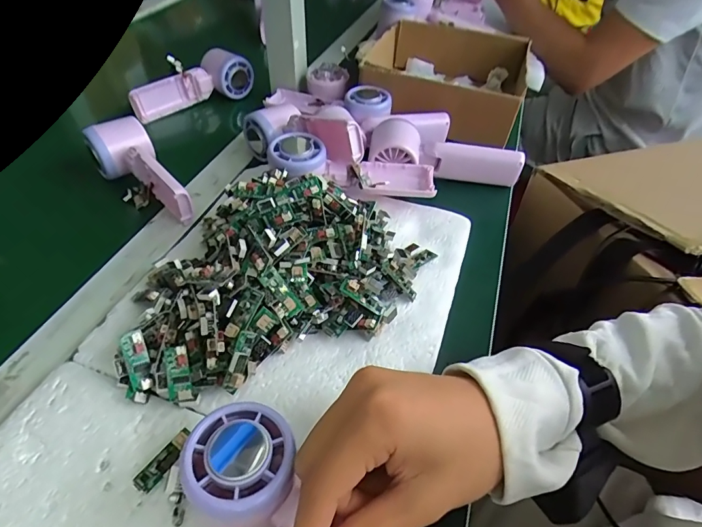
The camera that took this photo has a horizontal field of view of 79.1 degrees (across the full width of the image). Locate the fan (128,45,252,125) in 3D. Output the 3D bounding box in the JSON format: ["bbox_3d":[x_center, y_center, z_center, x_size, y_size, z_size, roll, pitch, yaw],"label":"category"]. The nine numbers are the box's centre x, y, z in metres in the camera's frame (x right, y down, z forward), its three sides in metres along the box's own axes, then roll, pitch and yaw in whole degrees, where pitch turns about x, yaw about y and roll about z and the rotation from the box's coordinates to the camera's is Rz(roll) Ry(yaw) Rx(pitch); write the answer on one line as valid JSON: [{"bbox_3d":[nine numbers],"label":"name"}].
[{"bbox_3d":[-0.213,-0.240,0.577,0.158,0.059,0.046,-35,57,-30],"label":"fan"}]

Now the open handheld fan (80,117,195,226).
[{"bbox_3d":[-0.222,-0.095,0.435,0.059,0.052,0.150,-26,53,-26],"label":"open handheld fan"}]

